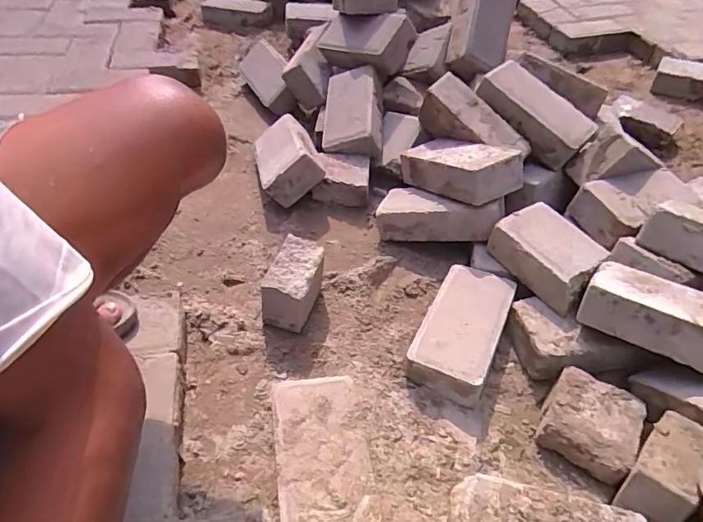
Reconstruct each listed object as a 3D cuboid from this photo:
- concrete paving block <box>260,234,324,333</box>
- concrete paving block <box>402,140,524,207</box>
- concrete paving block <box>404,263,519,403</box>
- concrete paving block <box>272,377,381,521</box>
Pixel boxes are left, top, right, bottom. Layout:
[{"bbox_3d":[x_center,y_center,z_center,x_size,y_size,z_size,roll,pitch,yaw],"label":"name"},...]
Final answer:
[{"bbox_3d":[-0.082,0.036,0.707,0.076,0.083,0.123,11,51,13],"label":"concrete paving block"},{"bbox_3d":[0.186,-0.166,0.819,0.120,0.065,0.220,-35,36,-23],"label":"concrete paving block"},{"bbox_3d":[0.167,0.095,0.697,0.107,0.048,0.213,21,49,16],"label":"concrete paving block"},{"bbox_3d":[-0.029,0.249,0.535,0.105,0.054,0.192,-5,47,-8],"label":"concrete paving block"}]

